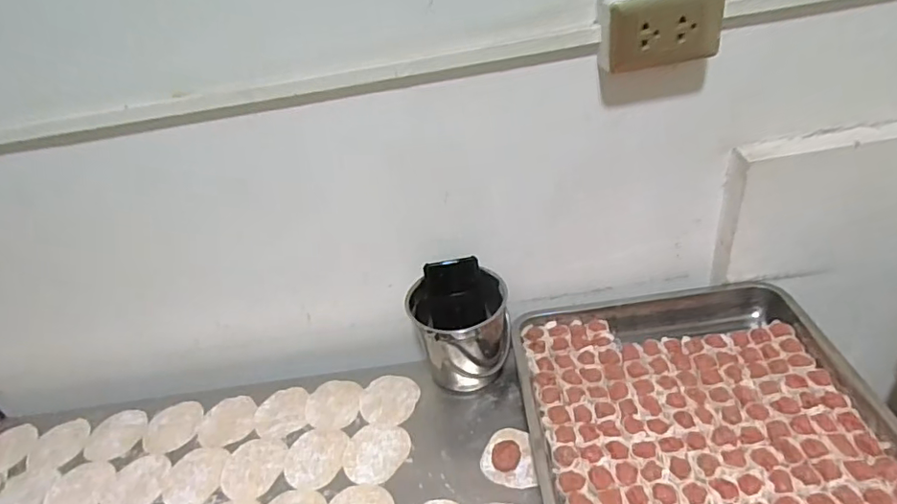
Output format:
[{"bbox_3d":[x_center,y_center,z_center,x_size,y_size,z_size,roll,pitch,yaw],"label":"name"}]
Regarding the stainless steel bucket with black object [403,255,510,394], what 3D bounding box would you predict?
[{"bbox_3d":[0.019,0.105,0.767,0.135,0.144,0.121,-16,35,-10],"label":"stainless steel bucket with black object"}]

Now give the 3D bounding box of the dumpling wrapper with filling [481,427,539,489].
[{"bbox_3d":[0.071,0.247,0.663,0.062,0.021,0.077,-7,35,3],"label":"dumpling wrapper with filling"}]

